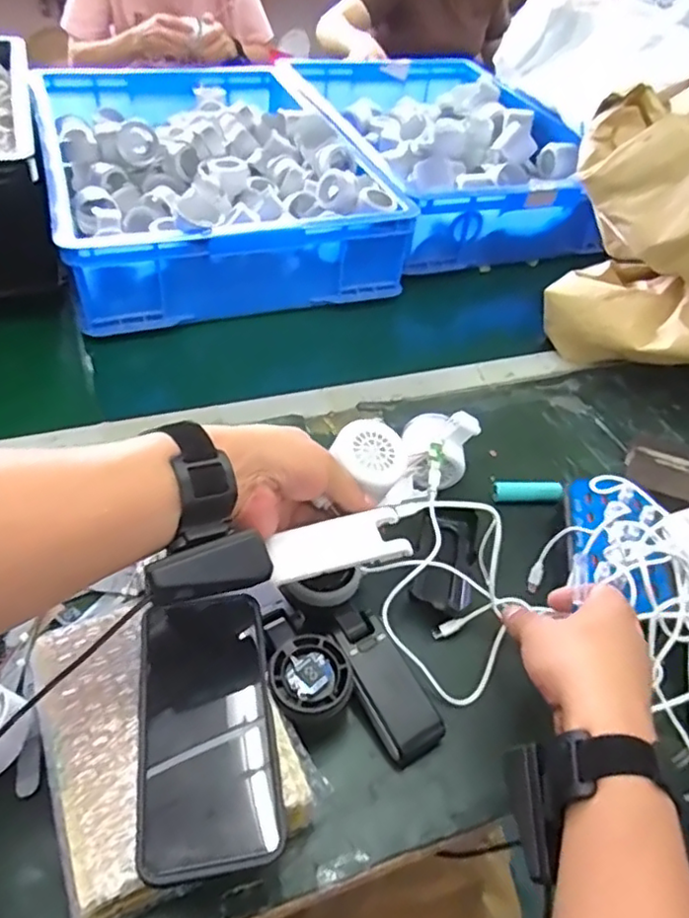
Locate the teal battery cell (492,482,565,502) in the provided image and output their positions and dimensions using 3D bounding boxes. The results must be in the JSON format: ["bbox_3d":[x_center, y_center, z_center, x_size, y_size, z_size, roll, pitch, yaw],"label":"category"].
[{"bbox_3d":[0.178,0.031,0.612,0.065,0.014,0.017,-1,45,12],"label":"teal battery cell"}]

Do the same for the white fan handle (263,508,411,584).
[{"bbox_3d":[-0.005,0.061,0.447,0.097,0.009,0.039,-12,49,-14],"label":"white fan handle"}]

